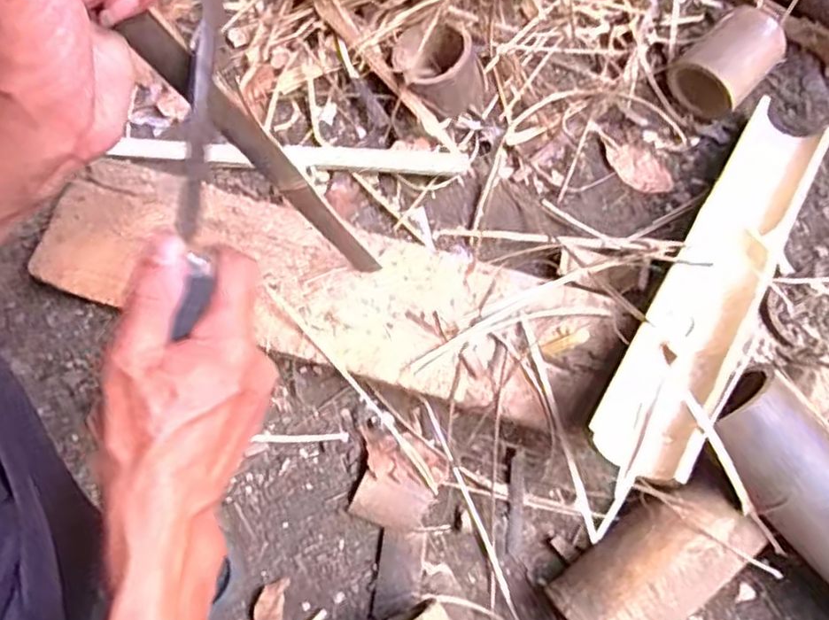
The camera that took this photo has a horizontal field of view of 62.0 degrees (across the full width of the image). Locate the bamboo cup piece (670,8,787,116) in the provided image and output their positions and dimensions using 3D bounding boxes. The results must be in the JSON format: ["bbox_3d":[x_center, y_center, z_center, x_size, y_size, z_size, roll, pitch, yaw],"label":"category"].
[{"bbox_3d":[0.290,-0.233,0.631,0.093,0.062,0.073,-43,81,-7],"label":"bamboo cup piece"}]

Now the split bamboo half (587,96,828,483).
[{"bbox_3d":[0.247,-0.034,0.555,0.074,0.033,0.368,32,66,7],"label":"split bamboo half"}]

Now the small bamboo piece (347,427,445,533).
[{"bbox_3d":[-0.015,0.147,0.585,0.070,0.015,0.074,14,80,4],"label":"small bamboo piece"}]

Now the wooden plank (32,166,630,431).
[{"bbox_3d":[-0.074,-0.015,0.572,0.467,0.021,0.117,16,80,4],"label":"wooden plank"}]

